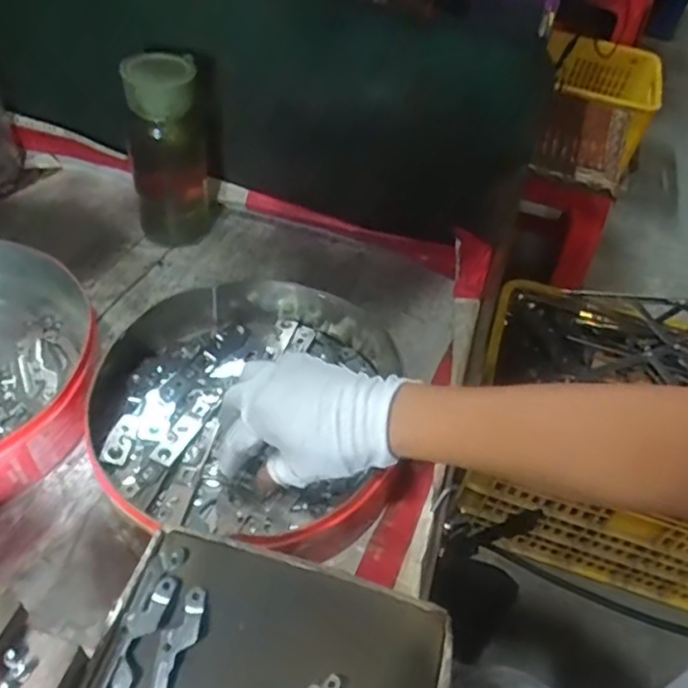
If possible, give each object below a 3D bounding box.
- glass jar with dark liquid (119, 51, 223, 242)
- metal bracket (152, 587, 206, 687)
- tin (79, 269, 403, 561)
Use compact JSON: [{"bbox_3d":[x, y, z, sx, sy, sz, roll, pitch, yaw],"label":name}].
[{"bbox_3d":[-0.172,-0.189,0.634,0.061,0.183,0.066,17,49,7],"label":"glass jar with dark liquid"},{"bbox_3d":[-0.092,0.178,0.336,0.019,0.005,0.095,7,48,-3],"label":"metal bracket"},{"bbox_3d":[-0.076,0.032,0.532,0.240,0.054,0.281,9,48,2],"label":"tin"}]

